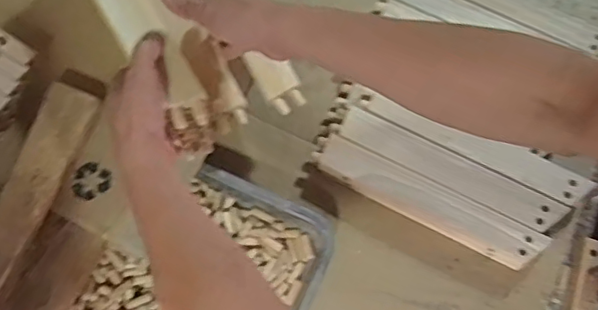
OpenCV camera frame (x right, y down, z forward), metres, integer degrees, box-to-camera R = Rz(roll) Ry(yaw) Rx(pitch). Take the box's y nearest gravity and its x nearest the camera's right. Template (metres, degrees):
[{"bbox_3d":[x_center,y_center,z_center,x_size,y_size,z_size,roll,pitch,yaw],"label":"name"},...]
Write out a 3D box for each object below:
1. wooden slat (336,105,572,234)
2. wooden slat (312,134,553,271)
[{"bbox_3d":[0.185,0.018,0.739,0.287,0.016,0.049,28,73,9],"label":"wooden slat"},{"bbox_3d":[0.158,0.057,0.735,0.284,0.022,0.052,27,91,10],"label":"wooden slat"}]

